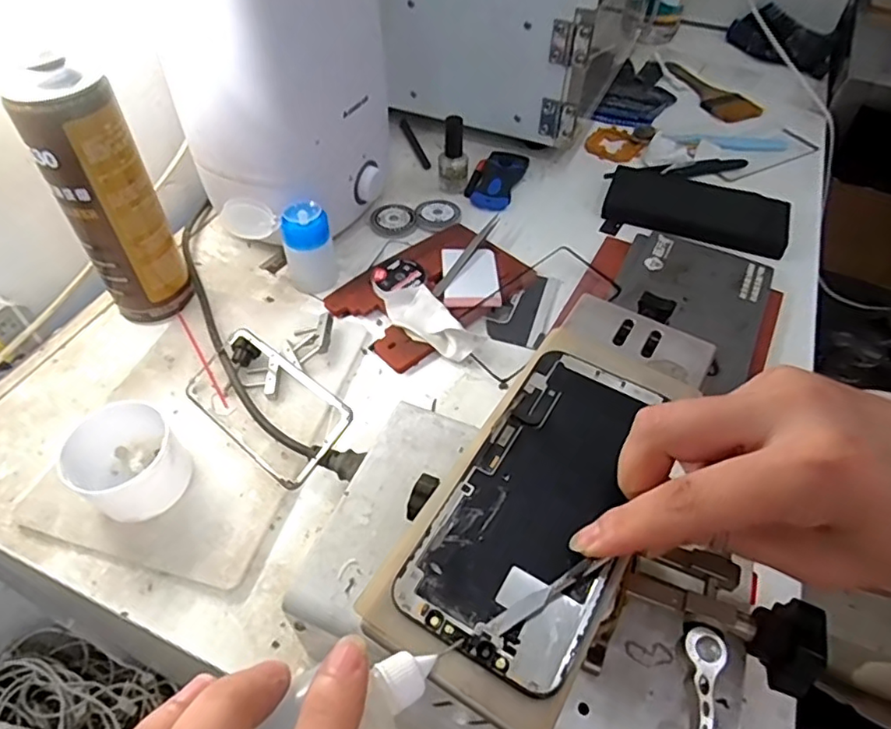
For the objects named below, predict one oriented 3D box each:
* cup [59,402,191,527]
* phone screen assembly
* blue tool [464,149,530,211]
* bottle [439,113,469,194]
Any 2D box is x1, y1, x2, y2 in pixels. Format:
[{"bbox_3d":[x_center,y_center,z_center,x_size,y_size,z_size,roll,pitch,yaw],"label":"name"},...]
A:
[{"bbox_3d":[-0.212,0.066,0.393,0.070,0.057,0.067,1,49,-1],"label":"cup"},{"bbox_3d":[0.042,0.053,0.244,0.066,0.007,0.139,25,53,19],"label":"phone screen assembly"},{"bbox_3d":[0.056,-0.206,0.643,0.050,0.015,0.102,16,51,12],"label":"blue tool"},{"bbox_3d":[0.009,-0.223,0.626,0.030,0.069,0.034,1,49,0],"label":"bottle"}]

